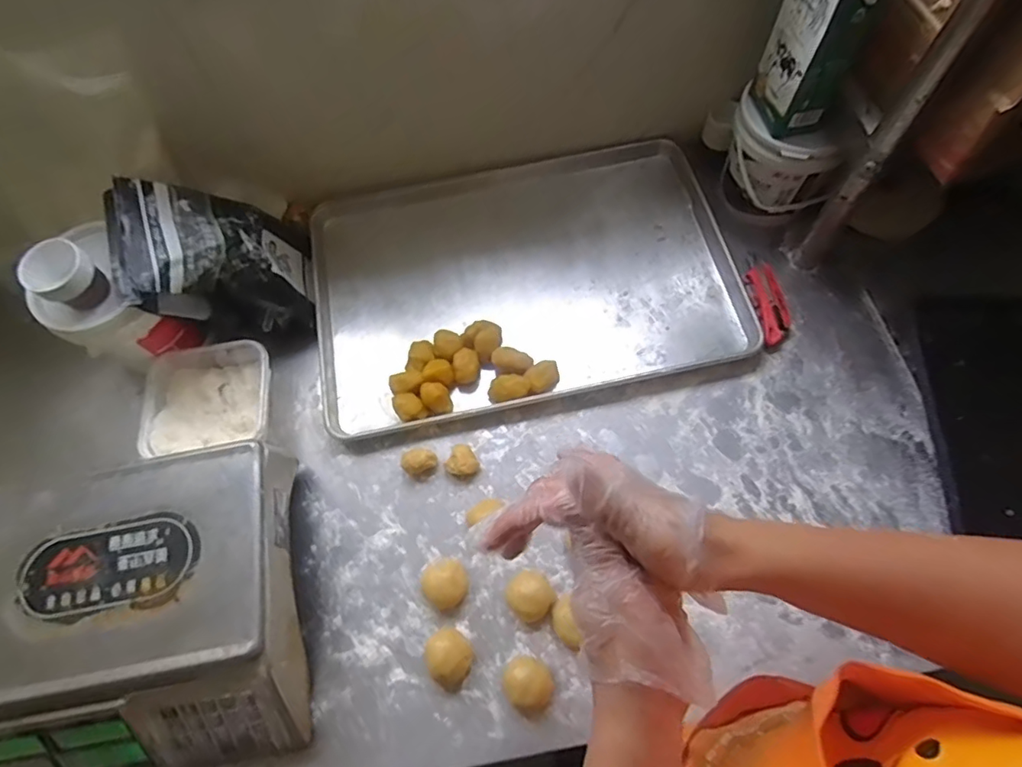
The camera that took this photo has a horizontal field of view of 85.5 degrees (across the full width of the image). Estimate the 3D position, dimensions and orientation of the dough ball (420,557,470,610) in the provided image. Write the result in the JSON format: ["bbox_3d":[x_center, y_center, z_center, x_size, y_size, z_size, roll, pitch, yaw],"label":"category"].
[{"bbox_3d":[-0.077,0.237,0.656,0.052,0.037,0.050,-1,67,2],"label":"dough ball"}]

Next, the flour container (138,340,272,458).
[{"bbox_3d":[-0.407,0.026,0.755,0.166,0.057,0.146,-12,67,-2],"label":"flour container"}]

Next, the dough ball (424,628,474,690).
[{"bbox_3d":[-0.069,0.310,0.625,0.047,0.035,0.059,-32,69,-10],"label":"dough ball"}]

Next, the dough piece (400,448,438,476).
[{"bbox_3d":[-0.119,0.101,0.721,0.044,0.029,0.028,-15,67,-3],"label":"dough piece"}]

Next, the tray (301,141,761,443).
[{"bbox_3d":[0.018,-0.167,0.828,0.616,0.033,0.431,-10,67,-1],"label":"tray"}]

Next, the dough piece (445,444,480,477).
[{"bbox_3d":[-0.064,0.103,0.719,0.038,0.026,0.040,-31,69,-10],"label":"dough piece"}]

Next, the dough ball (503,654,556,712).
[{"bbox_3d":[0.020,0.332,0.614,0.051,0.026,0.055,-1,67,2],"label":"dough ball"}]

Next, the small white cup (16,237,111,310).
[{"bbox_3d":[-0.520,-0.123,0.649,0.055,0.064,0.071,33,73,15],"label":"small white cup"}]

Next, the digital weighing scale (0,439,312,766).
[{"bbox_3d":[-0.408,0.262,0.616,0.320,0.130,0.325,-11,67,-2],"label":"digital weighing scale"}]

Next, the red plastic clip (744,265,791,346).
[{"bbox_3d":[0.376,-0.117,0.802,0.051,0.019,0.133,-6,67,0],"label":"red plastic clip"}]

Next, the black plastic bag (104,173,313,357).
[{"bbox_3d":[-0.398,-0.165,0.751,0.112,0.255,0.205,-27,63,30],"label":"black plastic bag"}]

